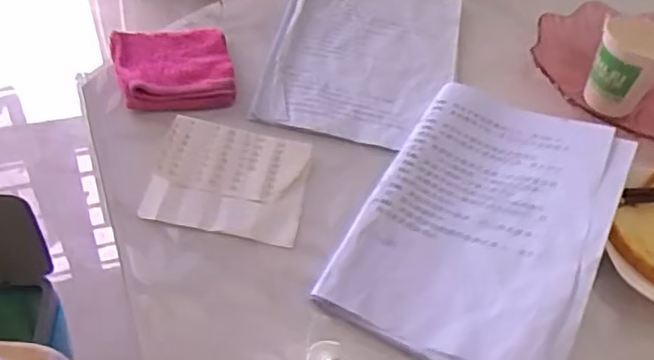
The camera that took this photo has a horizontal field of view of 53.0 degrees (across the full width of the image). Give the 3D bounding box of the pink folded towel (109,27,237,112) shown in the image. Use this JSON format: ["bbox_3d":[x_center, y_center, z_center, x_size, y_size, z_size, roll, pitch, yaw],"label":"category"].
[{"bbox_3d":[-0.153,-0.113,0.659,0.111,0.031,0.104,-10,49,-13],"label":"pink folded towel"}]

